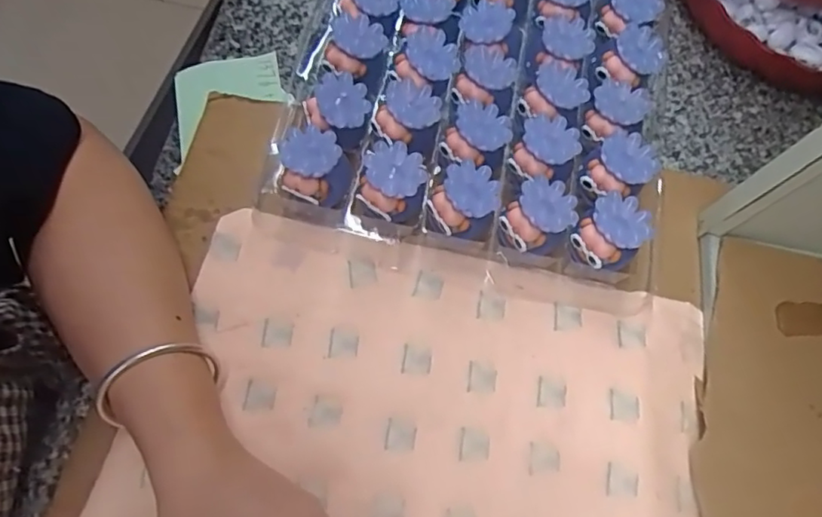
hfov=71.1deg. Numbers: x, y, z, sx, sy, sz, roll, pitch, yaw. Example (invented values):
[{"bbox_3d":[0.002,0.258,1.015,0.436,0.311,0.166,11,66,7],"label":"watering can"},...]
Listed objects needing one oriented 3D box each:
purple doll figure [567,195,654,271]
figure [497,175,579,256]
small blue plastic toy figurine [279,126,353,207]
[{"bbox_3d":[0.124,-0.012,0.367,0.037,0.051,0.043,36,72,10],"label":"purple doll figure"},{"bbox_3d":[0.079,-0.022,0.367,0.039,0.050,0.045,42,73,12],"label":"figure"},{"bbox_3d":[-0.059,-0.055,0.361,0.037,0.050,0.039,1,70,-3],"label":"small blue plastic toy figurine"}]

